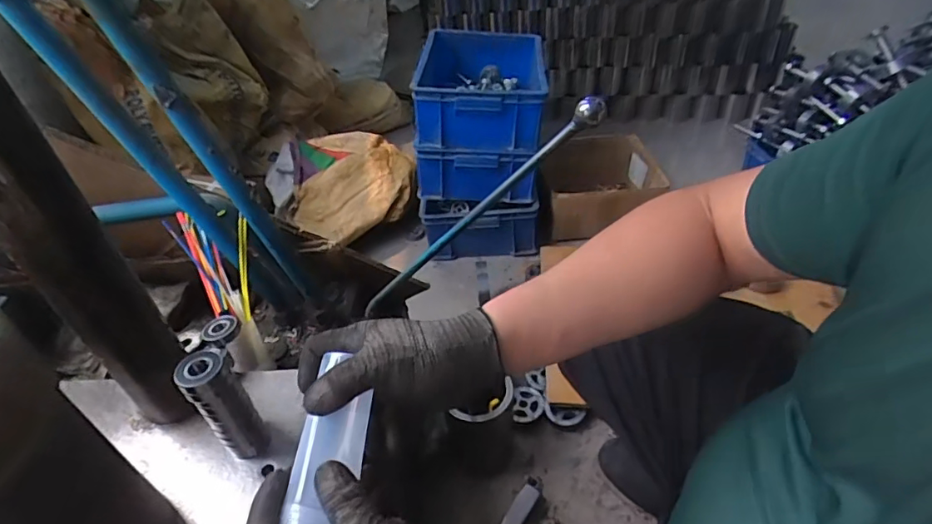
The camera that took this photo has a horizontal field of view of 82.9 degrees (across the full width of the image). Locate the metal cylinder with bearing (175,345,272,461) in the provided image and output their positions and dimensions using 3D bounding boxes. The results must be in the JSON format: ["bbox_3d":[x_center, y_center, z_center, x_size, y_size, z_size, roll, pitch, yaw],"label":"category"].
[{"bbox_3d":[-0.213,0.129,0.471,0.039,0.116,0.037,-32,46,-26],"label":"metal cylinder with bearing"}]

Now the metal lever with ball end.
[{"bbox_3d":[0.001,-0.043,0.601,0.023,0.397,0.025,36,40,-18],"label":"metal lever with ball end"}]

